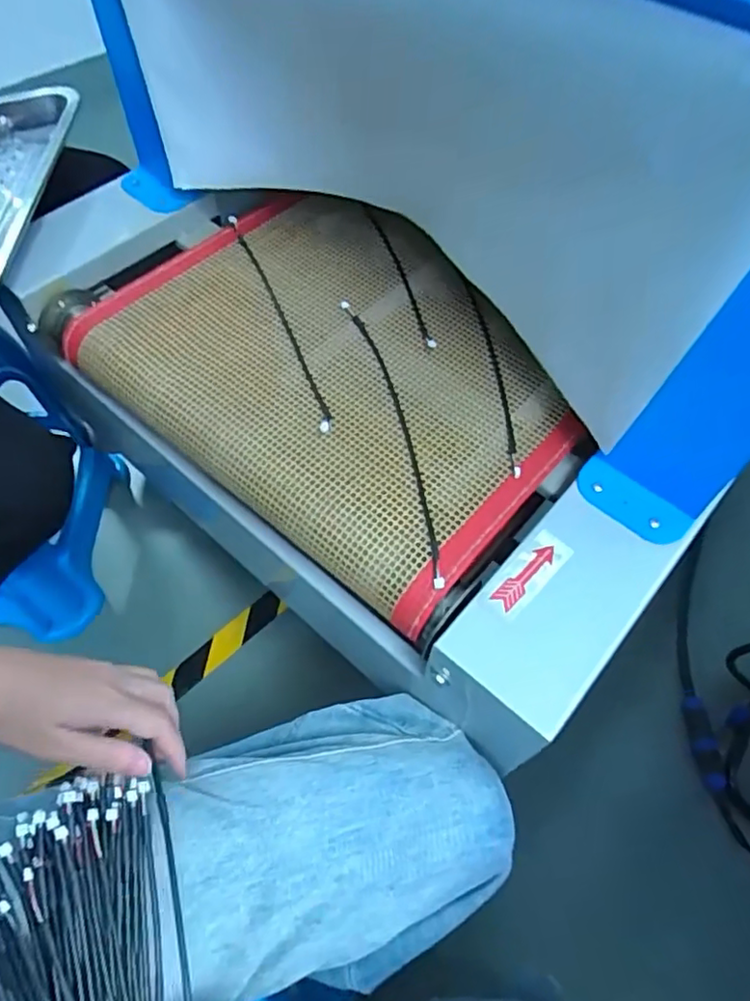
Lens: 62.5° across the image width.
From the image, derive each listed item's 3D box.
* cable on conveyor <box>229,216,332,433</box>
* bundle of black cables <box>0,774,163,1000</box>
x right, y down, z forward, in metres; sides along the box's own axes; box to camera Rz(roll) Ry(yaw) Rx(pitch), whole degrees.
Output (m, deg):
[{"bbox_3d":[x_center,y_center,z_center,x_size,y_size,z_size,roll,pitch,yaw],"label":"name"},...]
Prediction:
[{"bbox_3d":[-0.084,-0.160,0.539,0.014,0.014,0.277,-18,61,-13],"label":"cable on conveyor"},{"bbox_3d":[-0.132,0.302,0.301,0.094,0.025,0.301,-19,65,-13],"label":"bundle of black cables"}]

